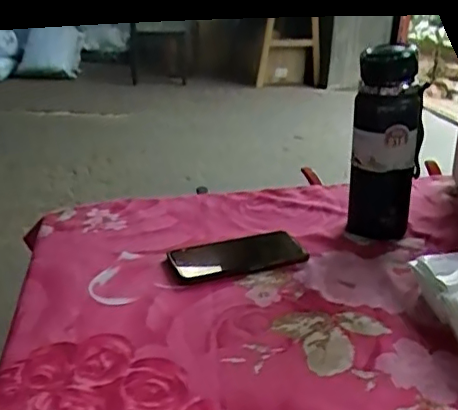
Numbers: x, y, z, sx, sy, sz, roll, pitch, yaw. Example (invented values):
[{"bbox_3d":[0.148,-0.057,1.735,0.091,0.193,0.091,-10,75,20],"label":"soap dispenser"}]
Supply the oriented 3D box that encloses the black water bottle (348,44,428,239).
[{"bbox_3d":[0.198,-0.073,0.724,0.083,0.240,0.065,6,25,16],"label":"black water bottle"}]

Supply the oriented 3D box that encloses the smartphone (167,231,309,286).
[{"bbox_3d":[0.009,0.060,0.690,0.155,0.010,0.077,-10,25,-19],"label":"smartphone"}]

